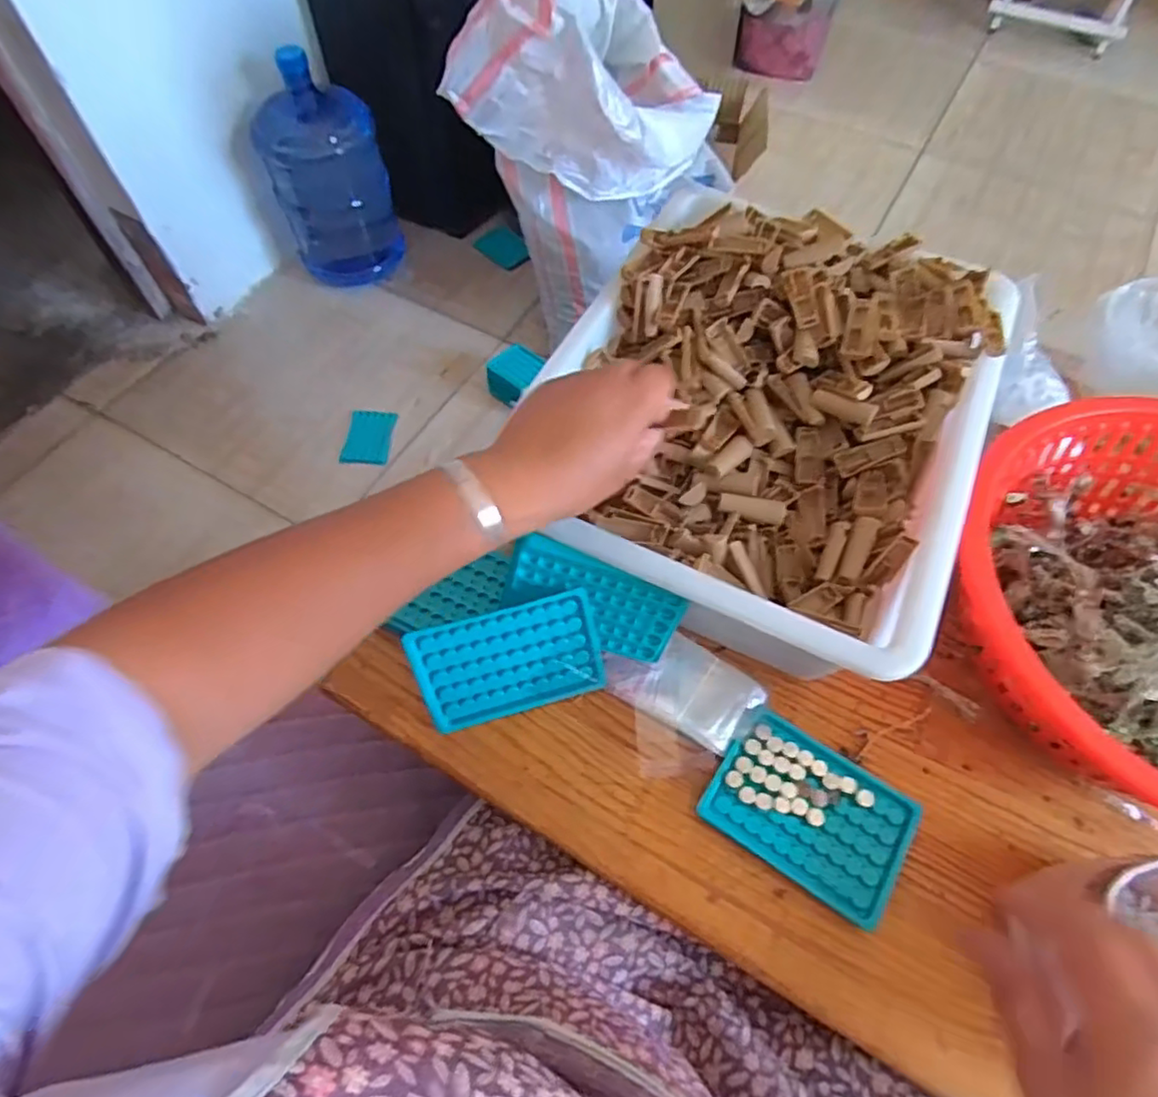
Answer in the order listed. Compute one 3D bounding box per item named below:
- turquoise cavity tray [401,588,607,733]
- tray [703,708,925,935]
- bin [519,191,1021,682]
[{"bbox_3d":[-0.051,0.087,0.490,0.134,0.094,0.009,-15,28,-4],"label":"turquoise cavity tray"},{"bbox_3d":[0.166,0.186,0.468,0.133,0.012,0.094,32,64,16],"label":"tray"},{"bbox_3d":[0.150,-0.106,0.558,0.316,0.142,0.385,24,62,12],"label":"bin"}]

